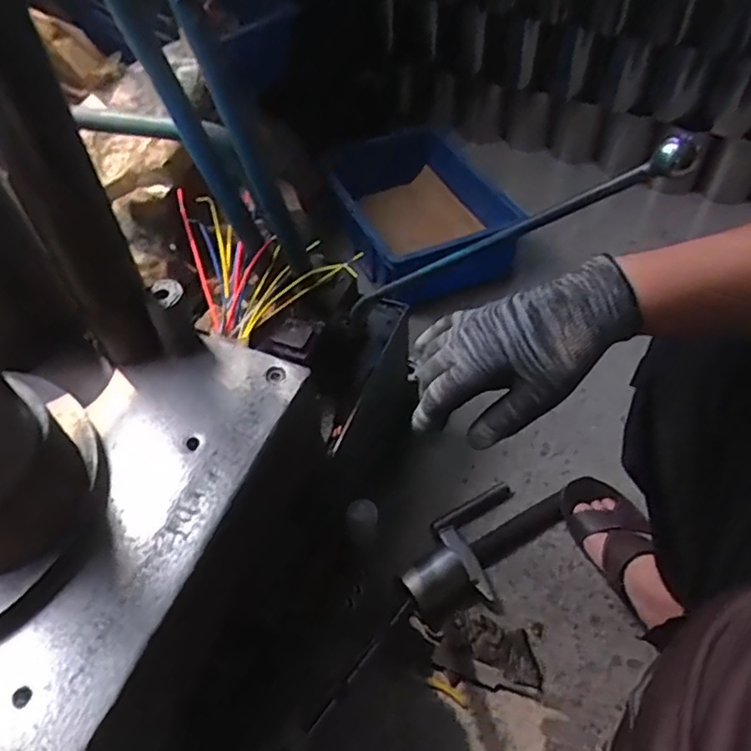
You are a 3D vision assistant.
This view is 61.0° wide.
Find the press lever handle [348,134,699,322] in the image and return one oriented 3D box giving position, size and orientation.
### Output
[{"bbox_3d":[0.094,-0.120,0.597,0.028,0.412,0.028,48,56,-19],"label":"press lever handle"}]

